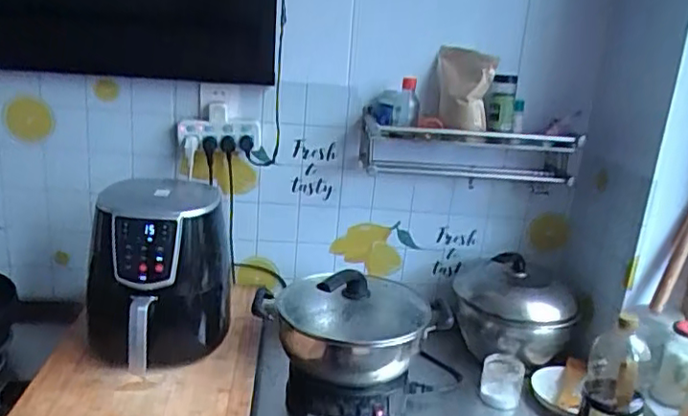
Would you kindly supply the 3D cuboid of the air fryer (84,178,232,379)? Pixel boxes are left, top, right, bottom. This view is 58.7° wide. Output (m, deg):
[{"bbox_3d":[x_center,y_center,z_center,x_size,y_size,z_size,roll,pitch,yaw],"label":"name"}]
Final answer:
[{"bbox_3d":[-0.377,0.125,1.243,0.269,0.312,0.306,-4,18,-16],"label":"air fryer"}]

